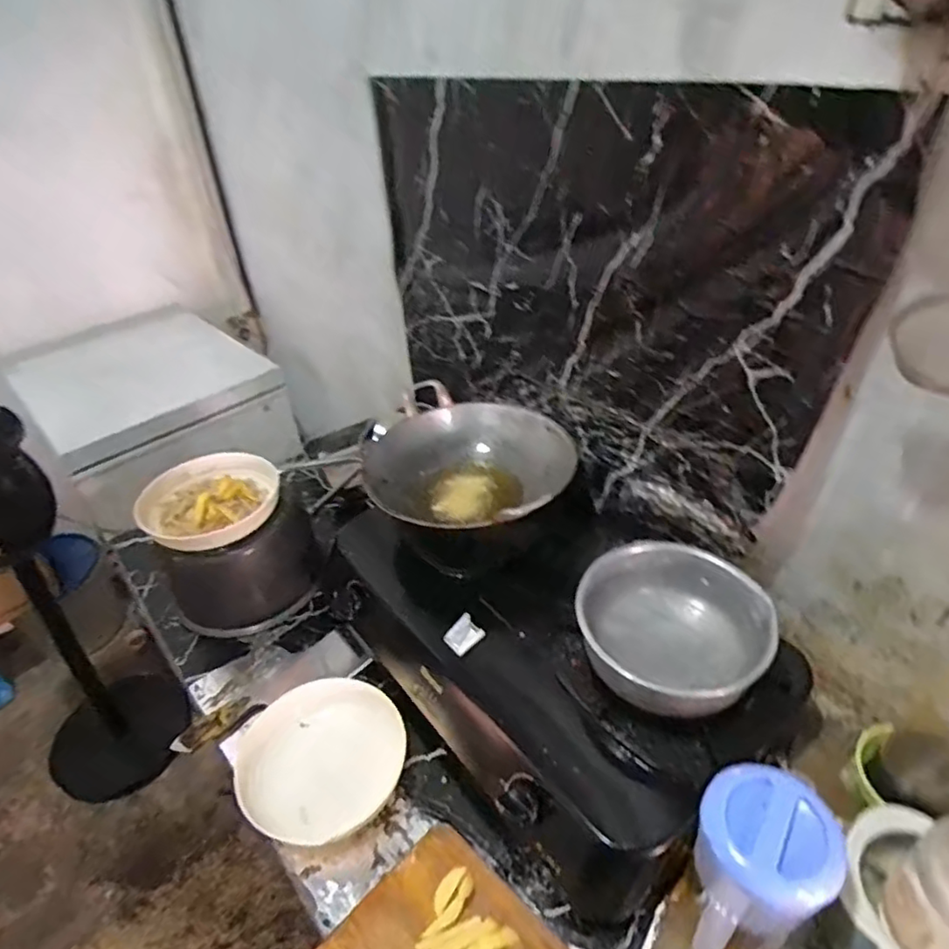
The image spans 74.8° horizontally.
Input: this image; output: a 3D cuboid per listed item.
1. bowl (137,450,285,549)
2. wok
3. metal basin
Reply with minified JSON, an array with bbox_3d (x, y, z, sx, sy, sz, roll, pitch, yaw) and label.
[{"bbox_3d":[-0.362,0.036,0.856,0.183,0.053,0.162,-22,41,-21],"label":"bowl"},{"bbox_3d":[-0.014,-0.003,0.858,0.275,0.105,0.270,8,40,17],"label":"wok"},{"bbox_3d":[0.205,0.163,0.654,0.187,0.086,0.160,7,39,15],"label":"metal basin"}]

